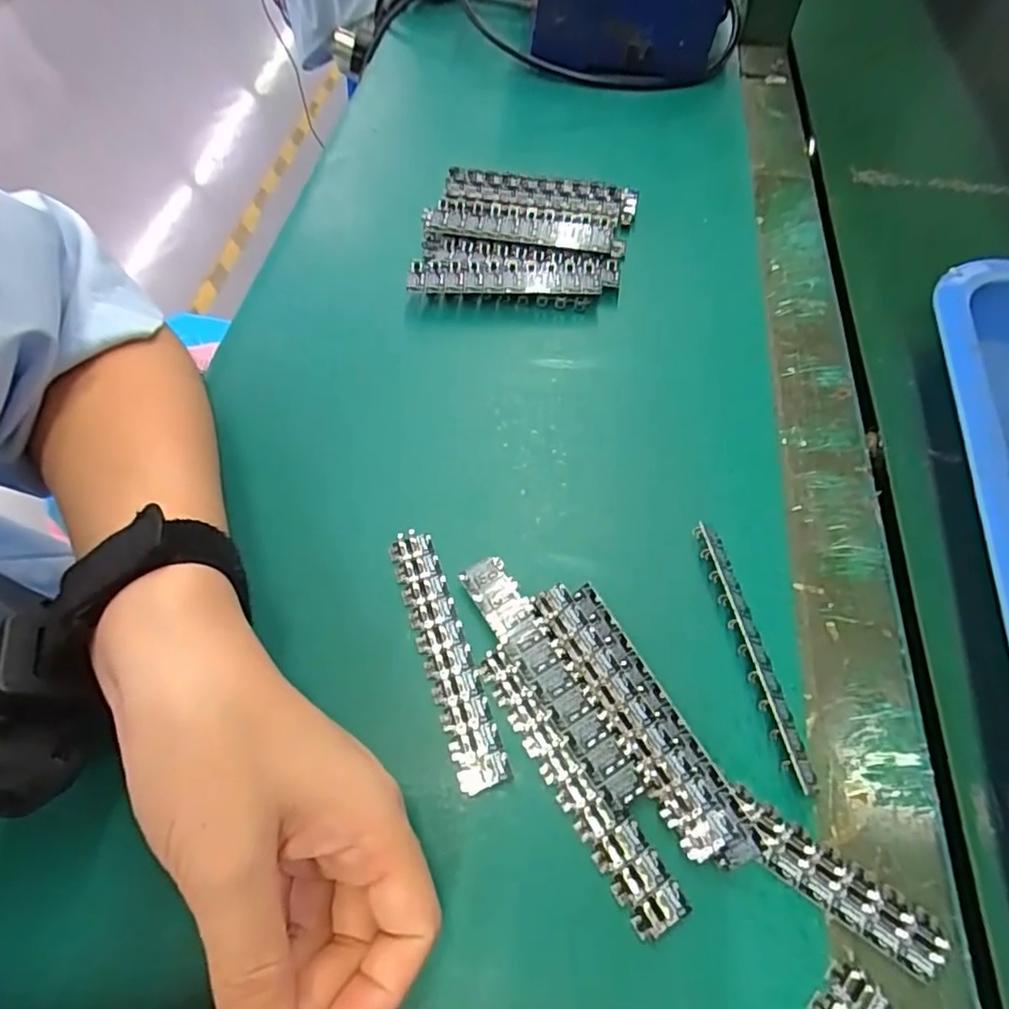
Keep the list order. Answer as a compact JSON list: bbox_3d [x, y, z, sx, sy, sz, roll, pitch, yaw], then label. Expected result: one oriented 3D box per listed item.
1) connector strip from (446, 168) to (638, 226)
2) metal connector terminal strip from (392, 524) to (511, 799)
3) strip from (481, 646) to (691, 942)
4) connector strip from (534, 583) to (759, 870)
[{"bbox_3d":[0.024,-0.192,0.383,0.120,0.016,0.028,2,58,-1],"label":"connector strip"},{"bbox_3d":[-0.024,0.059,0.249,0.019,0.004,0.108,-16,61,-12],"label":"metal connector terminal strip"},{"bbox_3d":[0.025,0.099,0.225,0.019,0.004,0.107,-27,63,-17],"label":"strip"},{"bbox_3d":[0.050,0.078,0.232,0.023,0.014,0.112,-25,63,-16],"label":"connector strip"}]

